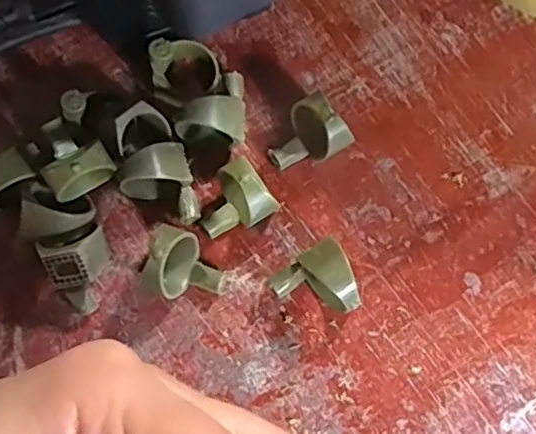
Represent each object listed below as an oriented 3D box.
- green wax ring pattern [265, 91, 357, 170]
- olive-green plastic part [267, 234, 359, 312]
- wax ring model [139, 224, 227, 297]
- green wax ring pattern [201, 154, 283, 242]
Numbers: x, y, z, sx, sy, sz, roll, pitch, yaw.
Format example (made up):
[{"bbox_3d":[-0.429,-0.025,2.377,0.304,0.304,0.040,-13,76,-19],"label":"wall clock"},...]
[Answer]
[{"bbox_3d":[0.014,-0.030,0.226,0.028,0.026,0.021,-30,79,-5],"label":"green wax ring pattern"},{"bbox_3d":[0.018,0.026,0.218,0.027,0.019,0.025,-32,79,-6],"label":"olive-green plastic part"},{"bbox_3d":[-0.029,0.018,0.216,0.026,0.028,0.023,17,79,5],"label":"wax ring model"},{"bbox_3d":[-0.013,-0.005,0.221,0.026,0.026,0.023,-37,80,-7],"label":"green wax ring pattern"}]

